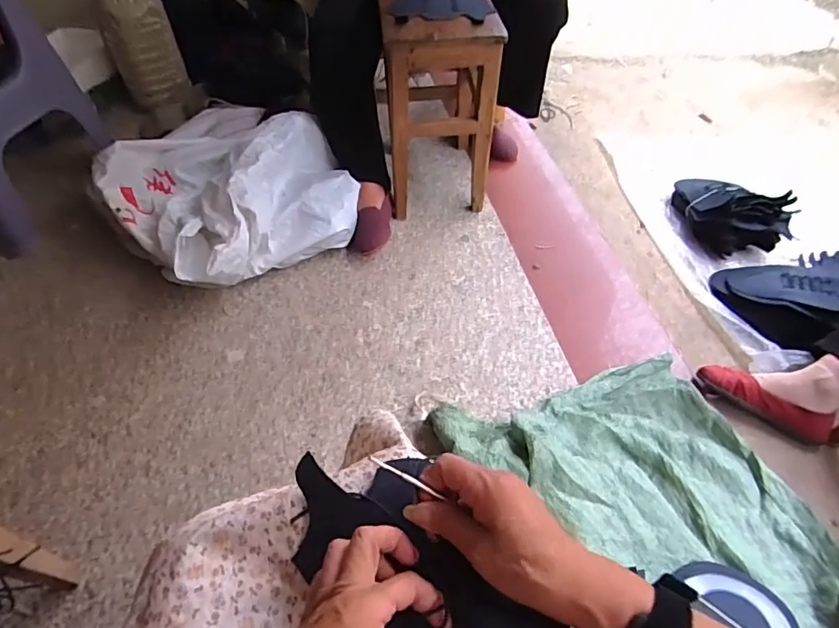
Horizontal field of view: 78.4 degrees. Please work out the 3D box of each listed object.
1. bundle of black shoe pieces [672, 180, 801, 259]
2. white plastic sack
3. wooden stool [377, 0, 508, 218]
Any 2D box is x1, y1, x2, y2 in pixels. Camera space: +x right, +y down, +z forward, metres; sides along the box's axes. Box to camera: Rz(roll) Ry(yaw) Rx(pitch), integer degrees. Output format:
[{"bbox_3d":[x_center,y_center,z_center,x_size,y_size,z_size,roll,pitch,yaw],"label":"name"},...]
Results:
[{"bbox_3d":[0.722,-0.231,1.198,0.274,0.118,0.212,28,56,21],"label":"bundle of black shoe pieces"},{"bbox_3d":[-0.445,-0.304,1.164,0.569,0.157,0.464,36,60,27],"label":"white plastic sack"},{"bbox_3d":[0.032,-0.470,1.146,0.231,0.383,0.258,-6,51,-4],"label":"wooden stool"}]

